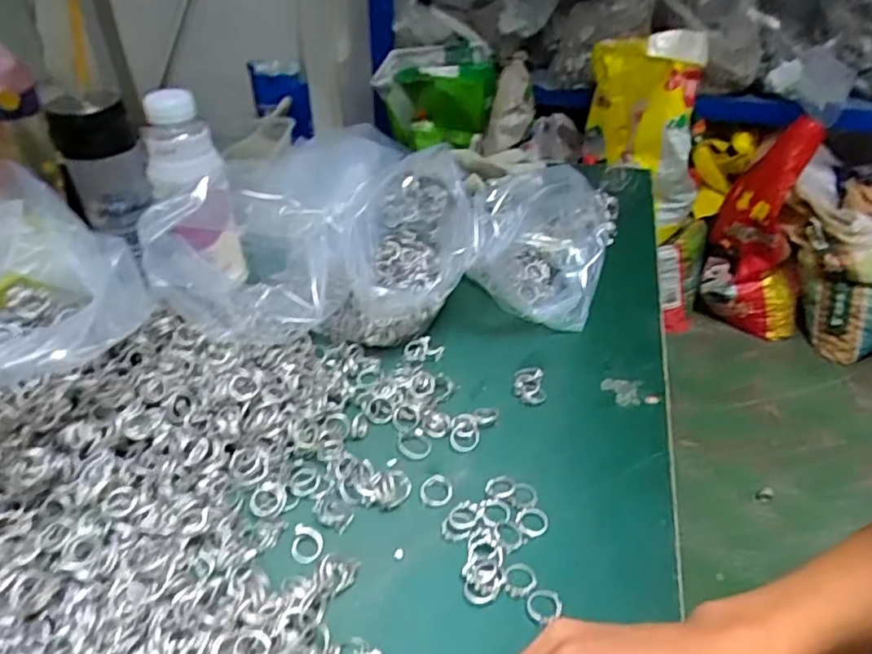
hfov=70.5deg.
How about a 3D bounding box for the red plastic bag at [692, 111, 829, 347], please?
[{"bbox_3d":[0.906,-0.235,1.685,0.281,0.585,0.133,16,39,18],"label":"red plastic bag"}]

